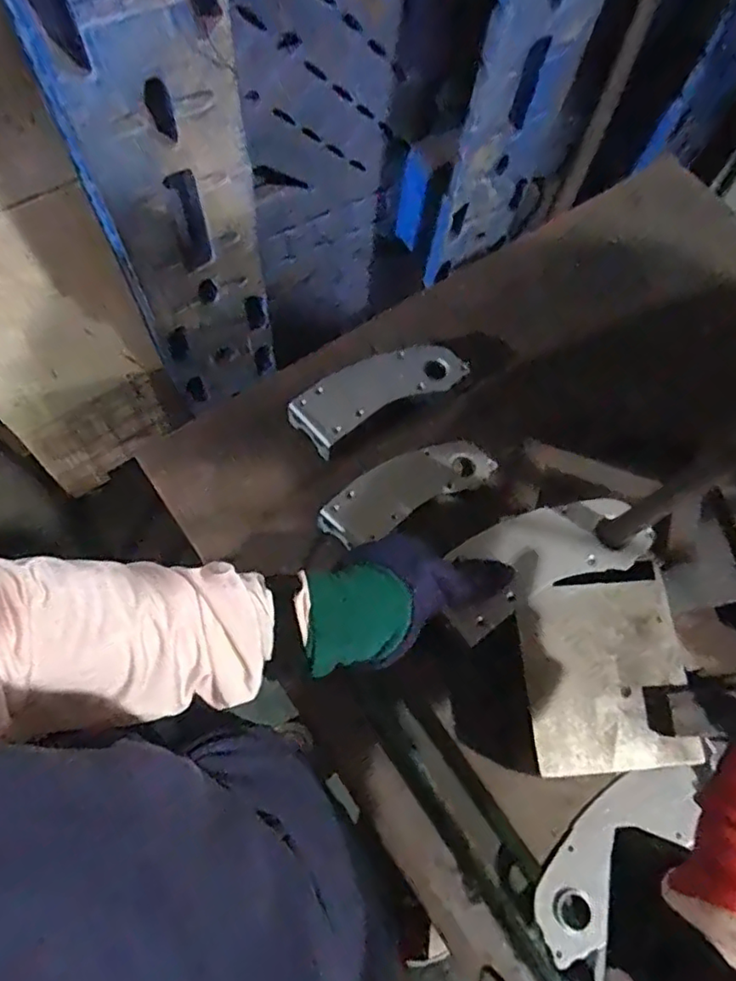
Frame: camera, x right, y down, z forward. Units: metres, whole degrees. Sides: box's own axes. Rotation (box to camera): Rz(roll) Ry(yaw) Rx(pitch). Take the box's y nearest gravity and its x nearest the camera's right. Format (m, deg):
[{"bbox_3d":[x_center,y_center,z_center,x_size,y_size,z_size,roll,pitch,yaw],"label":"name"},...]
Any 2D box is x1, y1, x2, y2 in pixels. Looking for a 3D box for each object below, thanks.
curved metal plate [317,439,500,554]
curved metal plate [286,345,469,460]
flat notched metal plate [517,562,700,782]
[{"bbox_3d":[0.038,-0.001,0.606,0.175,0.032,0.058,-28,73,-12],"label":"curved metal plate"},{"bbox_3d":[0.010,-0.097,0.631,0.182,0.054,0.064,-28,73,-12],"label":"curved metal plate"},{"bbox_3d":[0.167,0.128,0.433,0.114,0.007,0.124,-2,70,-4],"label":"flat notched metal plate"}]

